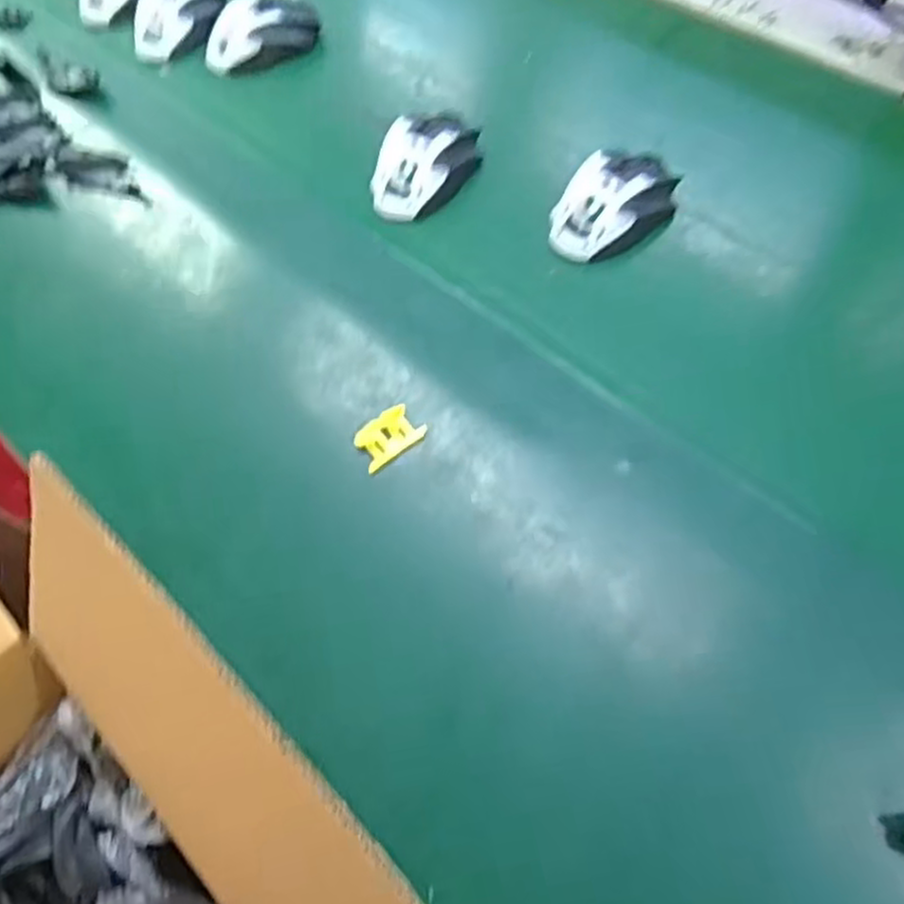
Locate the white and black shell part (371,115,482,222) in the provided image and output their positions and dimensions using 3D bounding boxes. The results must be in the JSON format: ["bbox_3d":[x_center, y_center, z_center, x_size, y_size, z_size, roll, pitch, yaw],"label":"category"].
[{"bbox_3d":[-0.022,-0.235,0.608,0.070,0.036,0.107,20,62,16],"label":"white and black shell part"}]

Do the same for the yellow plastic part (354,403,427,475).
[{"bbox_3d":[-0.041,-0.010,0.490,0.042,0.008,0.029,-33,80,-9],"label":"yellow plastic part"}]

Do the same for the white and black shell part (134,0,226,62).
[{"bbox_3d":[-0.268,-0.422,0.735,0.086,0.036,0.072,-2,58,4],"label":"white and black shell part"}]

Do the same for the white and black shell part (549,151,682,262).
[{"bbox_3d":[0.124,-0.192,0.571,0.071,0.038,0.115,36,67,23],"label":"white and black shell part"}]

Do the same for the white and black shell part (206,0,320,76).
[{"bbox_3d":[-0.184,-0.401,0.717,0.113,0.040,0.063,-33,61,-15],"label":"white and black shell part"}]

